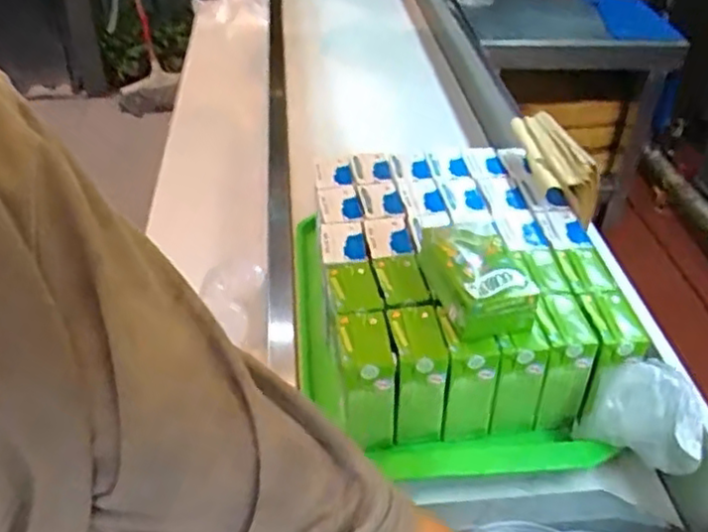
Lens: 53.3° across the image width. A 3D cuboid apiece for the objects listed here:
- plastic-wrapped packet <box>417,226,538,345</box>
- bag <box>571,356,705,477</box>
[{"bbox_3d":[0.101,0.007,0.603,0.067,0.036,0.124,-9,38,-11],"label":"plastic-wrapped packet"},{"bbox_3d":[0.236,0.121,0.574,0.092,0.078,0.046,19,41,23],"label":"bag"}]

